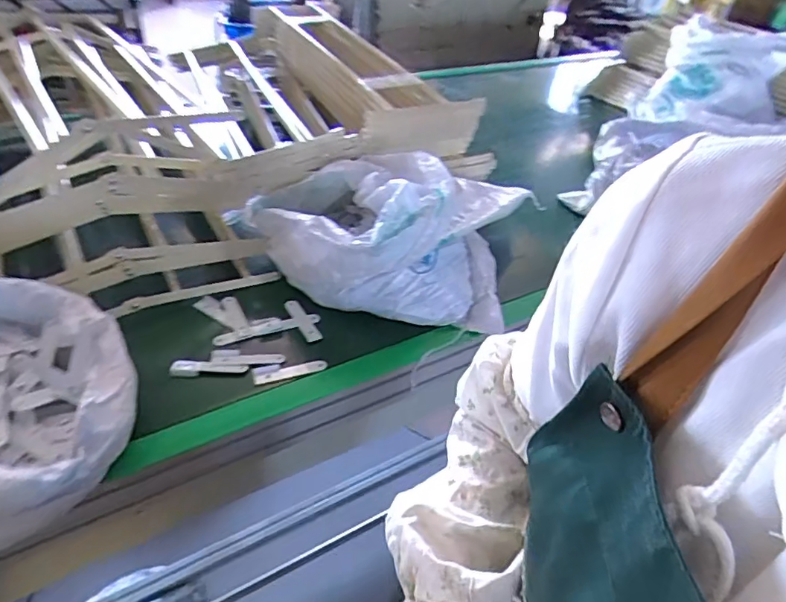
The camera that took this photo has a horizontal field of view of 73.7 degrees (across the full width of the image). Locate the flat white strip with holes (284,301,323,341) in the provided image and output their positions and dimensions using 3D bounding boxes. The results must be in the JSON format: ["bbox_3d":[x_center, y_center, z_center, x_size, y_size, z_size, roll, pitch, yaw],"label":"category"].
[{"bbox_3d":[-0.135,0.029,0.792,0.022,0.009,0.083,-23,53,-26],"label":"flat white strip with holes"}]

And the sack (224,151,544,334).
[{"bbox_3d":[-0.021,-0.117,0.831,0.467,0.194,0.290,-2,41,-10],"label":"sack"}]

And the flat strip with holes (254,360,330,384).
[{"bbox_3d":[-0.141,0.095,0.720,0.099,0.004,0.027,-6,42,-14],"label":"flat strip with holes"}]

